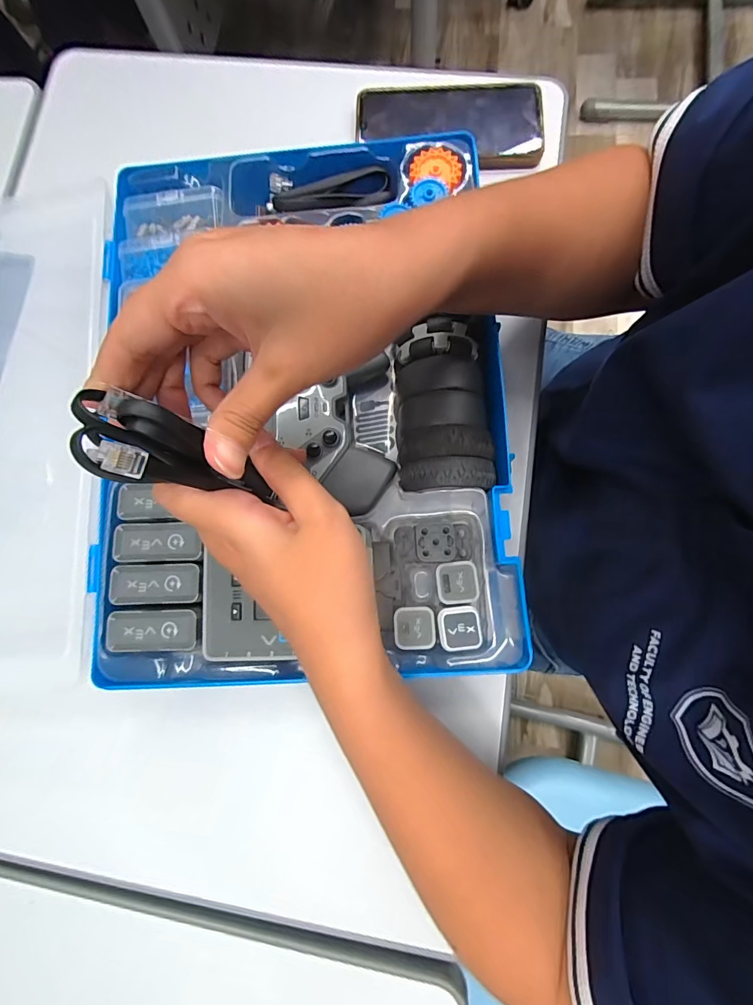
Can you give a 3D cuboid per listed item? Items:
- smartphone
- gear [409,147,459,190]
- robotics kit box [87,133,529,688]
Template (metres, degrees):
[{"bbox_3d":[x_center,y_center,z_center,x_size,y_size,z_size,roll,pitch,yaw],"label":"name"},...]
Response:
[{"bbox_3d":[0.064,-0.333,0.370,0.162,0.015,0.083,4,81,5],"label":"smartphone"},{"bbox_3d":[0.040,-0.230,0.287,0.031,0.005,0.028,12,82,7],"label":"gear"},{"bbox_3d":[-0.049,-0.068,0.295,0.257,0.072,0.352,-4,80,4],"label":"robotics kit box"}]

